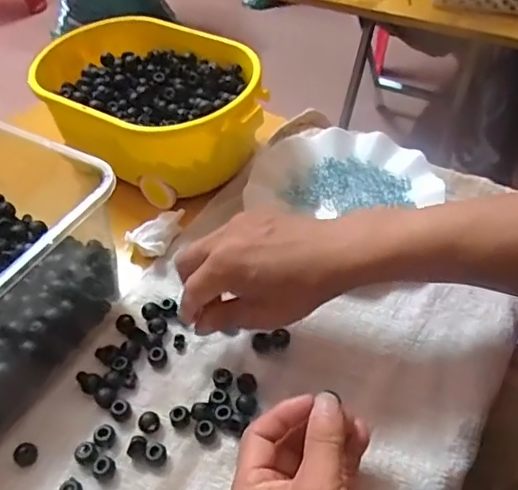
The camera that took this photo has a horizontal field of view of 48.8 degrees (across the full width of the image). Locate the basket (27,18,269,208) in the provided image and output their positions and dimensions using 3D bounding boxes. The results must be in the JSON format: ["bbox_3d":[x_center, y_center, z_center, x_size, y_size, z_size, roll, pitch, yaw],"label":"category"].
[{"bbox_3d":[-0.108,-0.140,0.591,0.248,0.097,0.164,21,53,21],"label":"basket"}]

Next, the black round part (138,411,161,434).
[{"bbox_3d":[-0.080,0.130,0.417,0.015,0.010,0.014,-2,48,2],"label":"black round part"}]

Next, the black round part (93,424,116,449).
[{"bbox_3d":[-0.110,0.135,0.407,0.015,0.009,0.015,-2,48,2],"label":"black round part"}]

